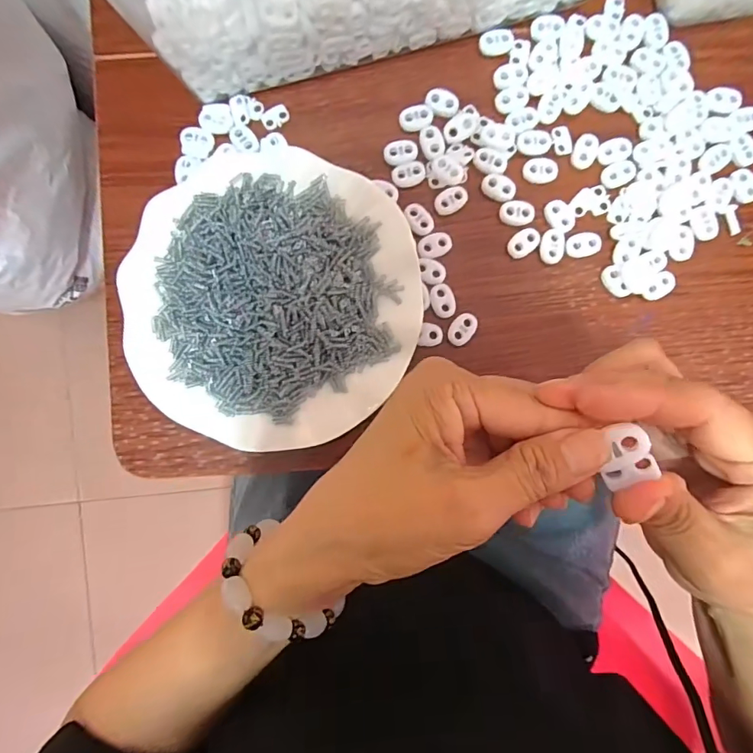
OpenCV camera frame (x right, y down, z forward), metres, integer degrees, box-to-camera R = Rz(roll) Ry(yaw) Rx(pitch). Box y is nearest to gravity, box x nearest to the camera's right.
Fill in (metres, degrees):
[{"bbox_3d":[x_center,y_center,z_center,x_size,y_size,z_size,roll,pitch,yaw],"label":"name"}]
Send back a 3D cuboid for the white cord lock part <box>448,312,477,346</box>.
[{"bbox_3d":[0.058,-0.032,0.314,0.015,0.004,0.024,35,92,-1],"label":"white cord lock part"}]

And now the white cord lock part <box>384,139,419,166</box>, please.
[{"bbox_3d":[0.017,-0.151,0.315,0.023,0.004,0.016,-13,92,1],"label":"white cord lock part"}]

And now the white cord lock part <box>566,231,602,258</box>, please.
[{"bbox_3d":[0.138,-0.088,0.312,0.022,0.004,0.016,-14,92,1],"label":"white cord lock part"}]

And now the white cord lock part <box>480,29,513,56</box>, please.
[{"bbox_3d":[0.081,-0.224,0.316,0.022,0.005,0.014,-4,92,1],"label":"white cord lock part"}]

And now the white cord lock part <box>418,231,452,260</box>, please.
[{"bbox_3d":[0.039,-0.088,0.315,0.023,0.004,0.016,-14,92,1],"label":"white cord lock part"}]

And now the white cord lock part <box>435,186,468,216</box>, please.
[{"bbox_3d":[0.050,-0.118,0.314,0.023,0.004,0.016,-29,92,2],"label":"white cord lock part"}]

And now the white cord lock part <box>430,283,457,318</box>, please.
[{"bbox_3d":[0.045,-0.051,0.314,0.016,0.004,0.022,-10,92,1],"label":"white cord lock part"}]

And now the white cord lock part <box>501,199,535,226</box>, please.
[{"bbox_3d":[0.094,-0.109,0.314,0.022,0.004,0.016,-3,92,1],"label":"white cord lock part"}]

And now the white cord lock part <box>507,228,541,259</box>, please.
[{"bbox_3d":[0.099,-0.089,0.315,0.023,0.004,0.015,-40,92,2],"label":"white cord lock part"}]

